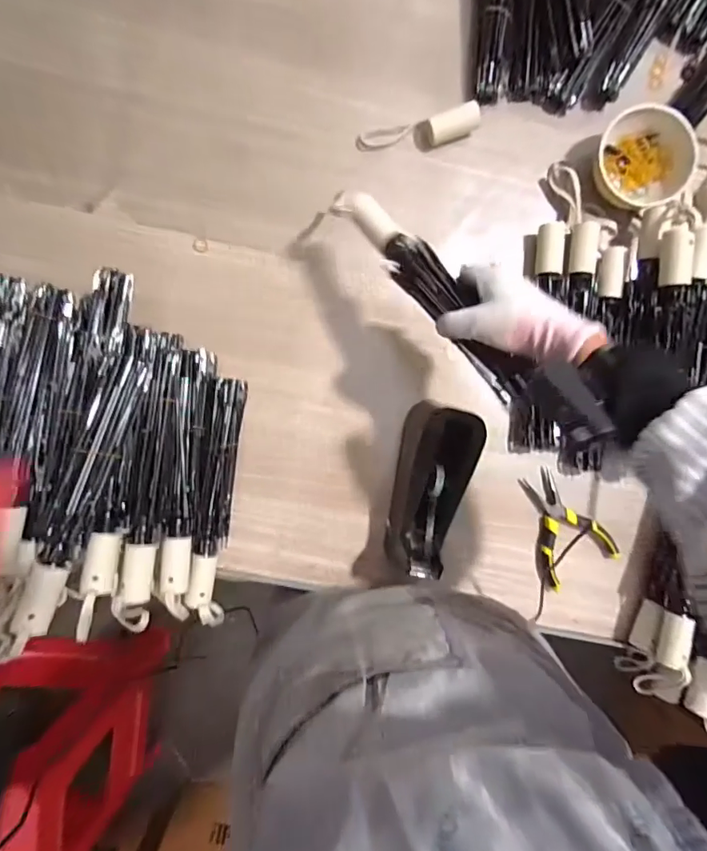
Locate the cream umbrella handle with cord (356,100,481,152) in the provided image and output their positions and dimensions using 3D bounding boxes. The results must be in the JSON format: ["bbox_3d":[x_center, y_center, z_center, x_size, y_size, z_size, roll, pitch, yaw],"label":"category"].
[{"bbox_3d":[0.080,-0.363,0.589,0.149,0.037,0.037,-12,93,-3],"label":"cream umbrella handle with cord"}]

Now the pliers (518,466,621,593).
[{"bbox_3d":[0.267,0.130,0.618,0.104,0.028,0.147,-30,93,-2],"label":"pliers"}]

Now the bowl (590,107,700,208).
[{"bbox_3d":[0.349,-0.322,0.575,0.111,0.044,0.113,-28,93,-2],"label":"bowl"}]

